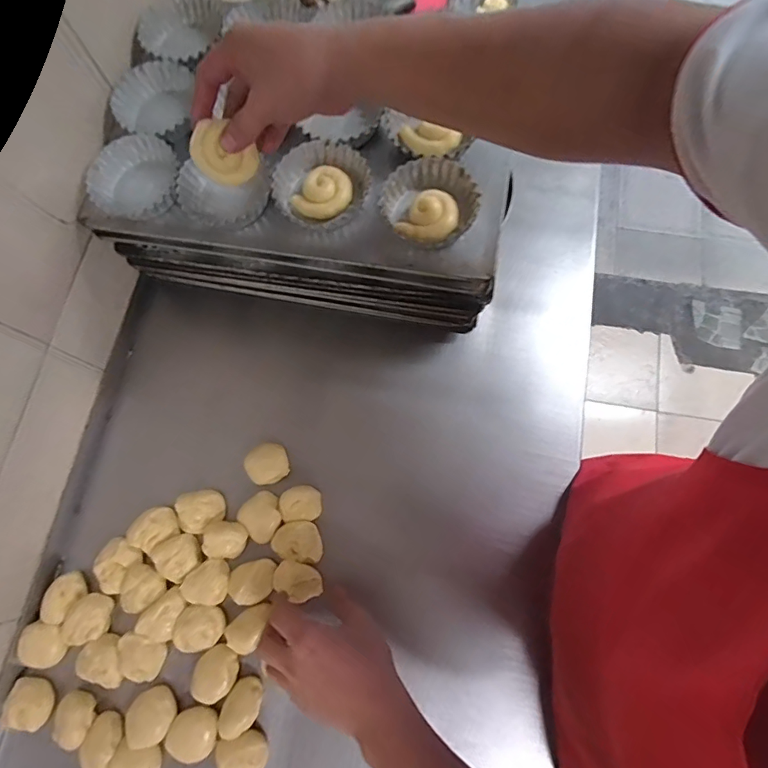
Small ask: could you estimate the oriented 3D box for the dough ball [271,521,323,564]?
[{"bbox_3d":[-0.102,0.183,0.524,0.058,0.017,0.043,6,76,3],"label":"dough ball"}]

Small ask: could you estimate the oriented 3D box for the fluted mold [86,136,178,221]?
[{"bbox_3d":[-0.267,-0.220,0.491,0.091,0.032,0.090,0,75,2],"label":"fluted mold"}]

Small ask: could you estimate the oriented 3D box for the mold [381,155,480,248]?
[{"bbox_3d":[0.044,-0.183,0.456,0.092,0.030,0.086,0,75,2],"label":"mold"}]

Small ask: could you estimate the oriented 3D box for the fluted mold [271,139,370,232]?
[{"bbox_3d":[-0.065,-0.205,0.472,0.097,0.028,0.091,0,75,2],"label":"fluted mold"}]

